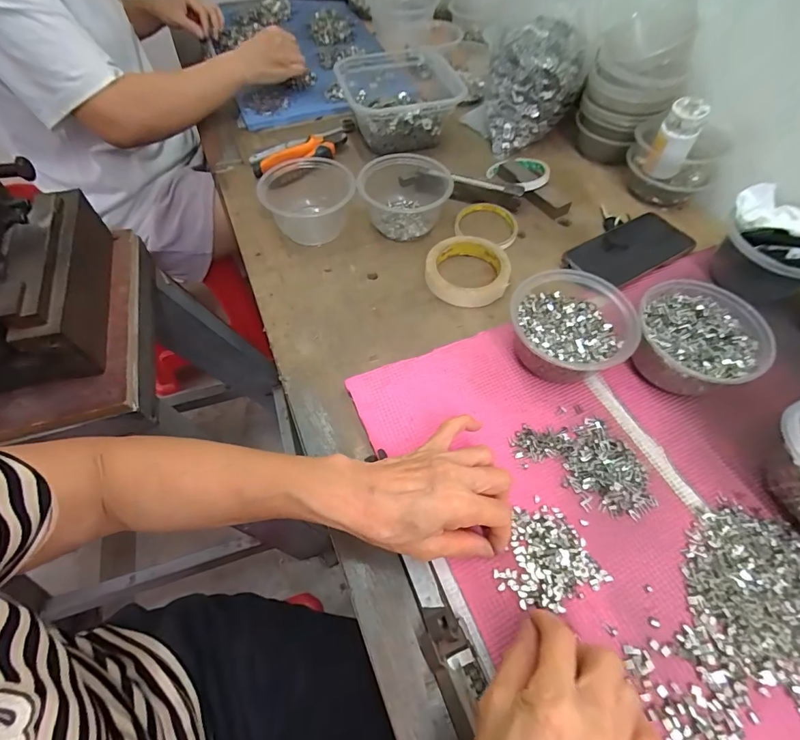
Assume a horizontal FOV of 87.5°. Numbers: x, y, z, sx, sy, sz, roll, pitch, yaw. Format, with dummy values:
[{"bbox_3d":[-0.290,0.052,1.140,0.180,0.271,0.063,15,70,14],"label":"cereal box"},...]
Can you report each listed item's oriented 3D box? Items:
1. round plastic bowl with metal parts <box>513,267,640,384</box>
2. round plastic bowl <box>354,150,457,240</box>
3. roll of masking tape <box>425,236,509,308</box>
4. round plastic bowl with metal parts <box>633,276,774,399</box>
[{"bbox_3d":[0.167,-0.038,0.414,0.108,0.059,0.110,-1,58,2],"label":"round plastic bowl with metal parts"},{"bbox_3d":[0.008,-0.228,0.543,0.111,0.061,0.114,-1,58,2],"label":"round plastic bowl"},{"bbox_3d":[0.081,-0.121,0.500,0.095,0.023,0.095,-1,58,2],"label":"roll of masking tape"},{"bbox_3d":[0.285,-0.029,0.409,0.109,0.057,0.117,-1,58,2],"label":"round plastic bowl with metal parts"}]

